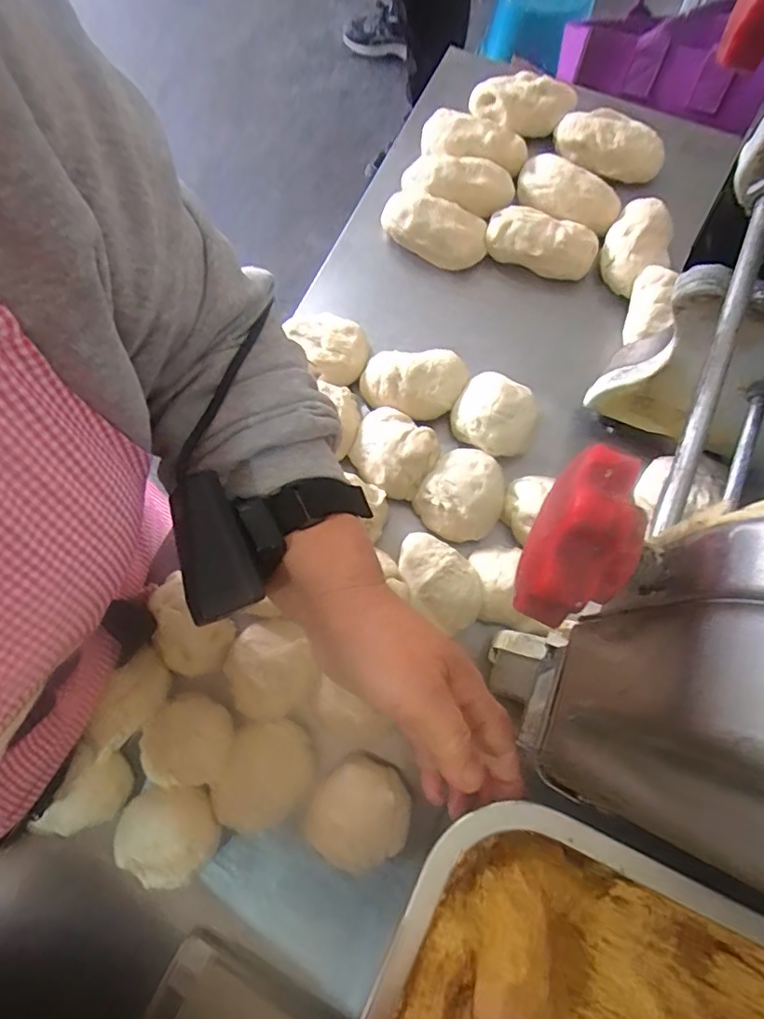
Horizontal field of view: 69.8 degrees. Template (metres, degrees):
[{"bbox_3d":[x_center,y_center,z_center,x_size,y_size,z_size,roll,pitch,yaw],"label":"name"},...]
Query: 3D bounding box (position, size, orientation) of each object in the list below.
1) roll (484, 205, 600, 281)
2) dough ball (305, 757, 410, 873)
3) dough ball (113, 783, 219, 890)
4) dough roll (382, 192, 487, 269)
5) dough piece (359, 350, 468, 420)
[{"bbox_3d":[0.148,-0.248,0.512,0.101,0.044,0.055,20,76,6],"label":"roll"},{"bbox_3d":[-0.015,0.212,0.379,0.066,0.047,0.068,0,75,1],"label":"dough ball"},{"bbox_3d":[-0.147,0.223,0.379,0.062,0.045,0.061,0,75,1],"label":"dough ball"},{"bbox_3d":[0.049,-0.263,0.517,0.101,0.045,0.054,19,76,6],"label":"dough roll"},{"bbox_3d":[0.027,-0.106,0.473,0.091,0.045,0.064,2,75,2],"label":"dough piece"}]

